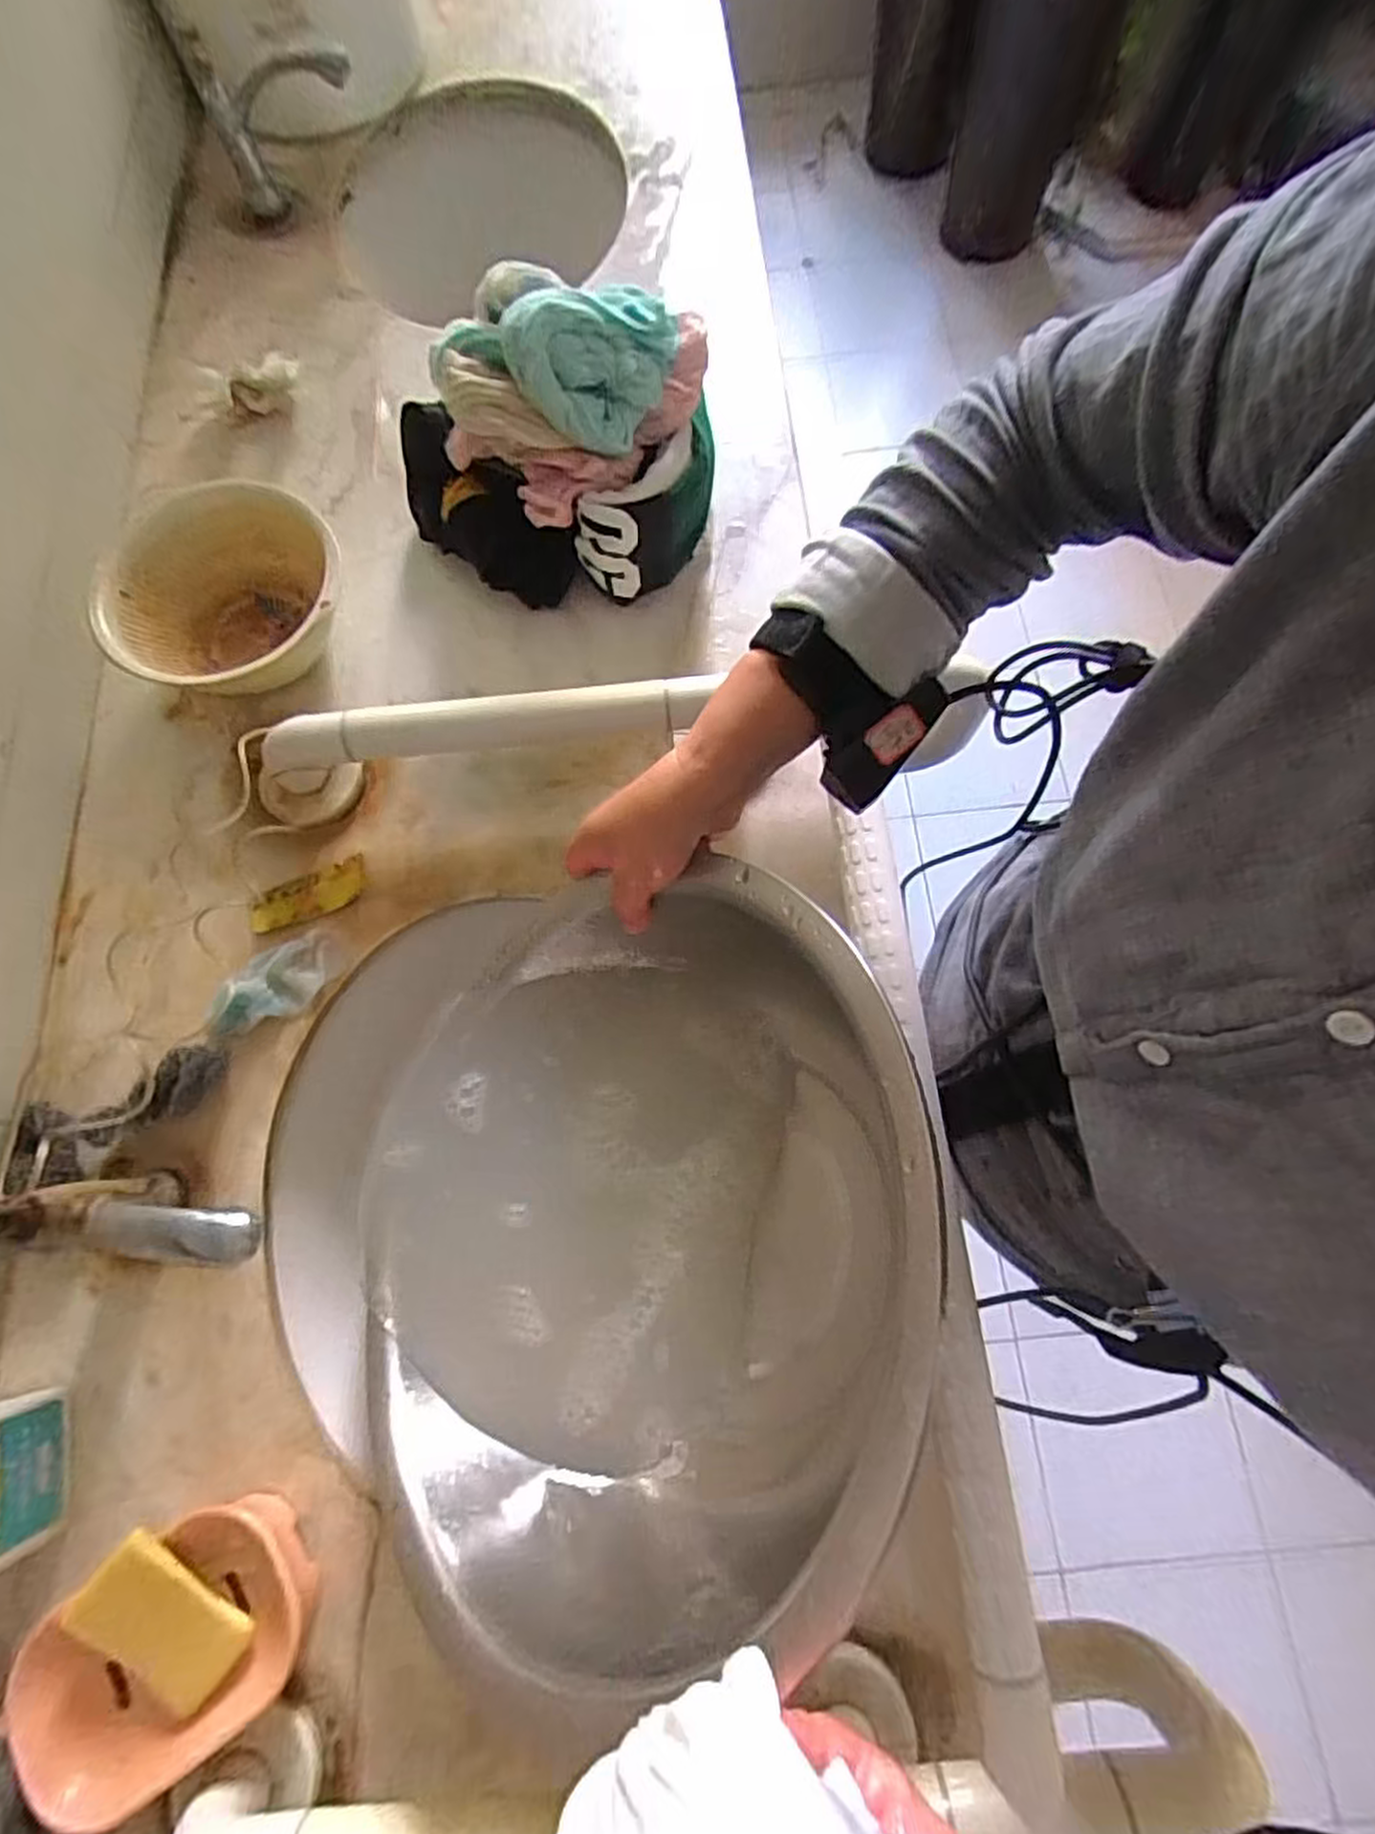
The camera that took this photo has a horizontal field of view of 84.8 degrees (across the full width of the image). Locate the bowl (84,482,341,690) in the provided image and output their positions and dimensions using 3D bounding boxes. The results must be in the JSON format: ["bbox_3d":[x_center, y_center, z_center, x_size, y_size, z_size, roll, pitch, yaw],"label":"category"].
[{"bbox_3d":[-0.343,-0.235,0.580,0.171,0.088,0.160,-21,74,-5],"label":"bowl"}]

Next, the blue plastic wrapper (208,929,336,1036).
[{"bbox_3d":[-0.290,0.044,0.526,0.087,0.018,0.048,-26,74,-6],"label":"blue plastic wrapper"}]

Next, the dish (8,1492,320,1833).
[{"bbox_3d":[-0.280,0.387,0.403,0.134,0.052,0.108,-33,75,-8],"label":"dish"}]

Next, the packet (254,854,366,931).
[{"bbox_3d":[-0.276,-0.016,0.550,0.081,0.012,0.036,-24,74,-6],"label":"packet"}]

